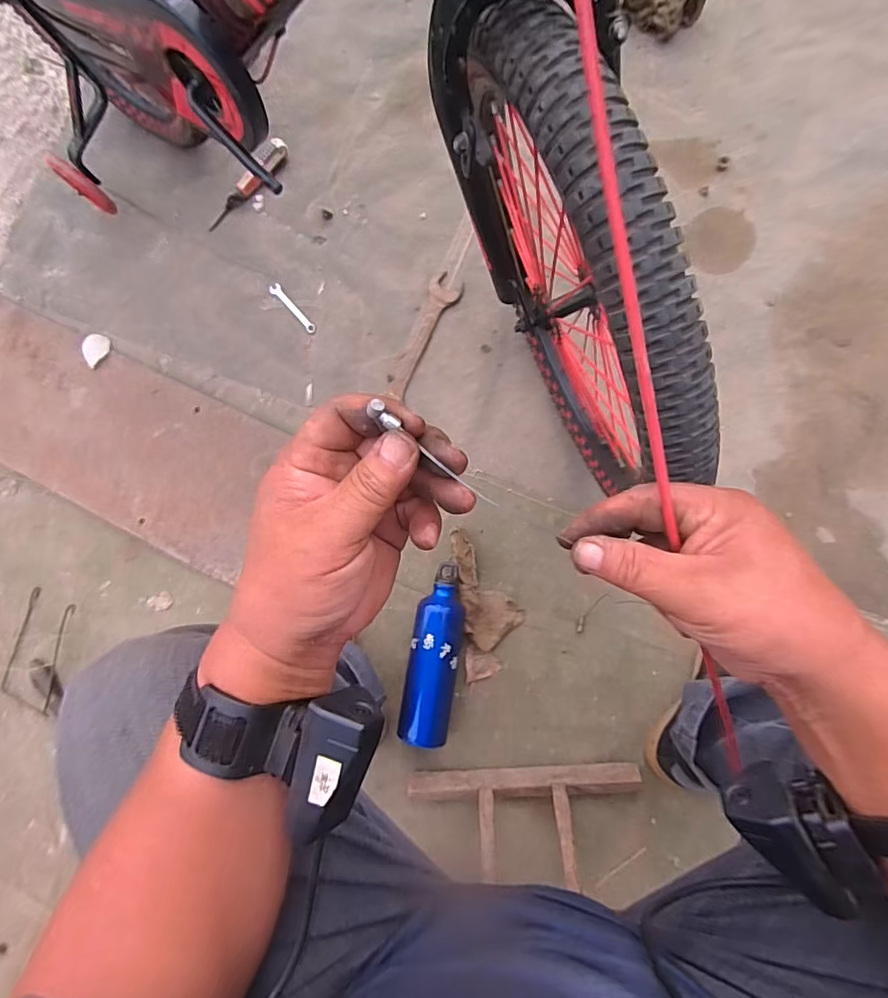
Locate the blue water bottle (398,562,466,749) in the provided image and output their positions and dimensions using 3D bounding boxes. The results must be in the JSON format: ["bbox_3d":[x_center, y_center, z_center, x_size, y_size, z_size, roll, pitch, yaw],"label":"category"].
[{"bbox_3d":[-0.013,0.220,0.732,0.071,0.059,0.247,7,85,8],"label":"blue water bottle"}]

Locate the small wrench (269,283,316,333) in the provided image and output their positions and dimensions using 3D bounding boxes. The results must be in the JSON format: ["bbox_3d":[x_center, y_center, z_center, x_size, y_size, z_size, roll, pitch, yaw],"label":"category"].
[{"bbox_3d":[-0.248,-0.313,0.833,0.018,0.004,0.104,-43,89,-9],"label":"small wrench"}]

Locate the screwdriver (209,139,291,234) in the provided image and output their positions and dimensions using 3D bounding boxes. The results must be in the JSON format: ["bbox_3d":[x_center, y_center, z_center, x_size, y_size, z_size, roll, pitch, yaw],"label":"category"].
[{"bbox_3d":[-0.331,-0.528,0.852,0.028,0.031,0.185,41,90,10],"label":"screwdriver"}]

